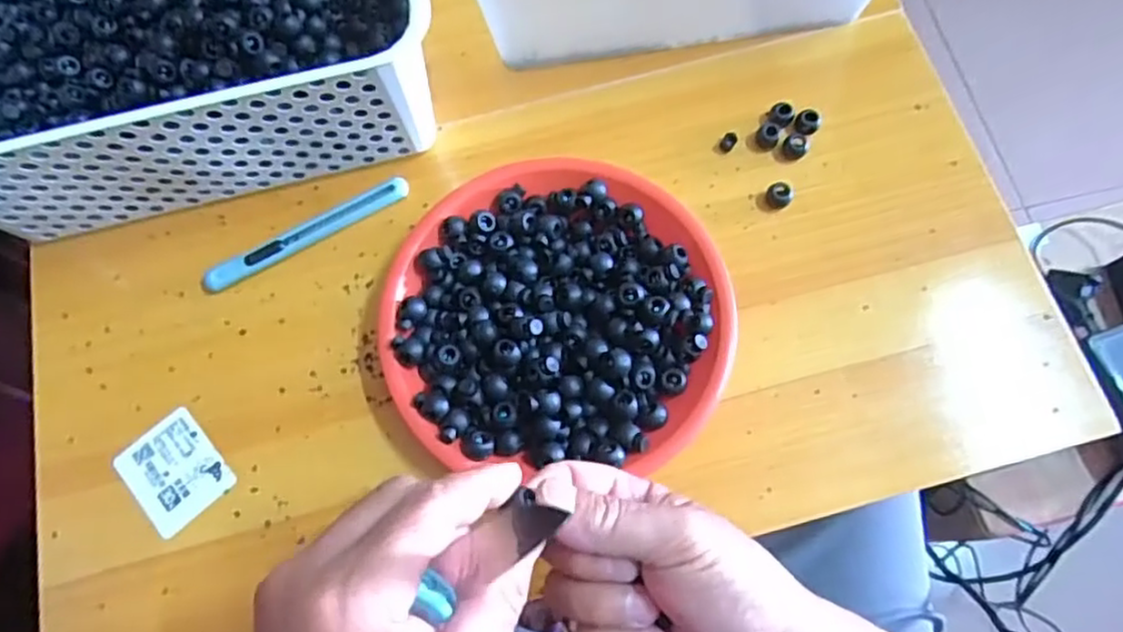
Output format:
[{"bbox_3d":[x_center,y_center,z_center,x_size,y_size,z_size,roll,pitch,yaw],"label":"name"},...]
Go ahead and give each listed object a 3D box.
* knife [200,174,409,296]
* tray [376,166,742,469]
[{"bbox_3d":[-0.160,-0.053,0.439,0.134,0.009,0.018,-29,73,-8],"label":"knife"},{"bbox_3d":[-0.003,-0.003,0.402,0.192,0.035,0.172,2,72,2],"label":"tray"}]

